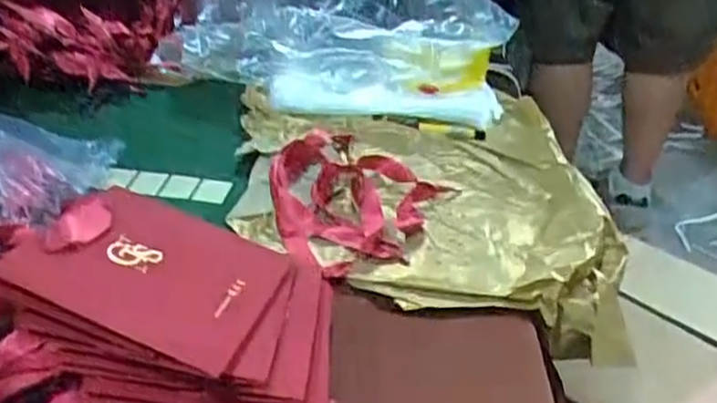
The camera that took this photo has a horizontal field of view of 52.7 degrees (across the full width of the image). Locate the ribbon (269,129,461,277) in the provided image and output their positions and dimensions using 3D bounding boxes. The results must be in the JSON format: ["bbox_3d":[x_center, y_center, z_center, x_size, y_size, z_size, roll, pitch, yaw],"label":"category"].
[{"bbox_3d":[-0.014,-0.006,0.642,0.157,0.034,0.186,23,37,28],"label":"ribbon"}]

